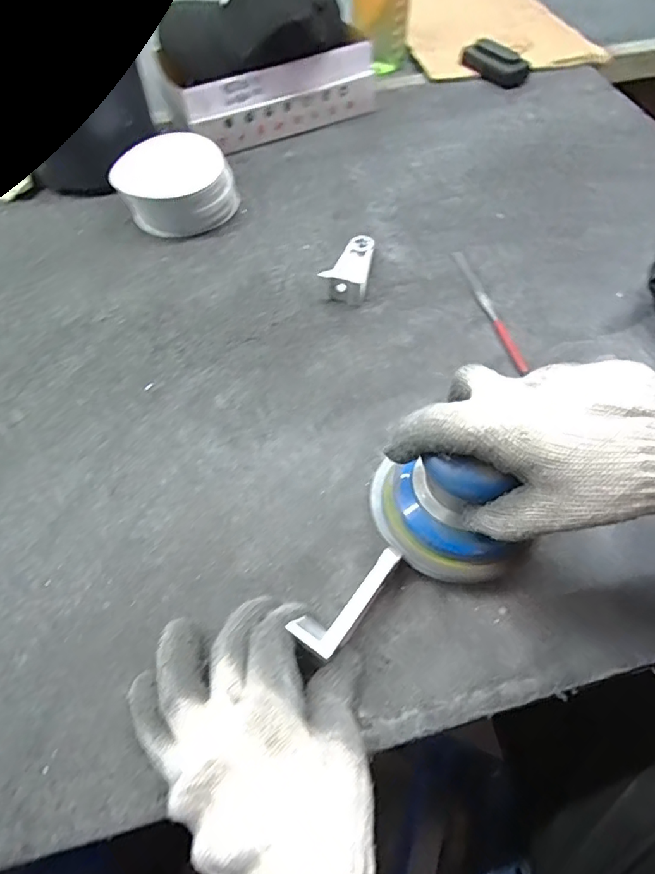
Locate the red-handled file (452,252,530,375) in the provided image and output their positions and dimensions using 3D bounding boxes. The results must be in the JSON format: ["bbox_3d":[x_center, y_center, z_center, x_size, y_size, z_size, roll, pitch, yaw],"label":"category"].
[{"bbox_3d":[0.160,-0.129,0.488,0.010,0.005,0.172,-12,58,-6],"label":"red-handled file"}]

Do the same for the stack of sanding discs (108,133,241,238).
[{"bbox_3d":[-0.168,-0.285,0.558,0.114,0.066,0.109,9,58,7],"label":"stack of sanding discs"}]

